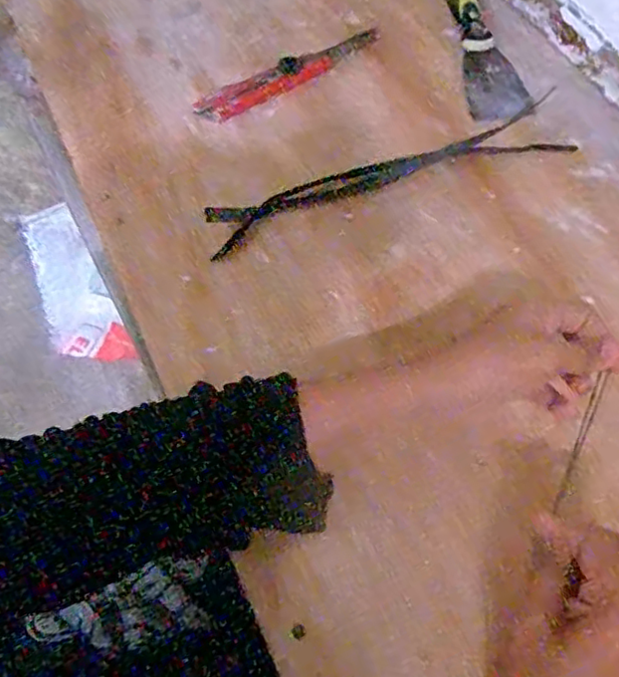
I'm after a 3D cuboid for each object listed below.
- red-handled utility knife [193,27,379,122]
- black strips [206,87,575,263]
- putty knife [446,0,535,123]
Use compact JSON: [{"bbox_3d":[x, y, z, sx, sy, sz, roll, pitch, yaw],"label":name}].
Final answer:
[{"bbox_3d":[-0.015,-0.240,0.569,0.190,0.008,0.030,-30,67,-15],"label":"red-handled utility knife"},{"bbox_3d":[0.070,-0.136,0.518,0.317,0.007,0.054,-19,64,-10],"label":"black strips"},{"bbox_3d":[0.167,-0.278,0.591,0.055,0.024,0.179,-4,63,-3],"label":"putty knife"}]

